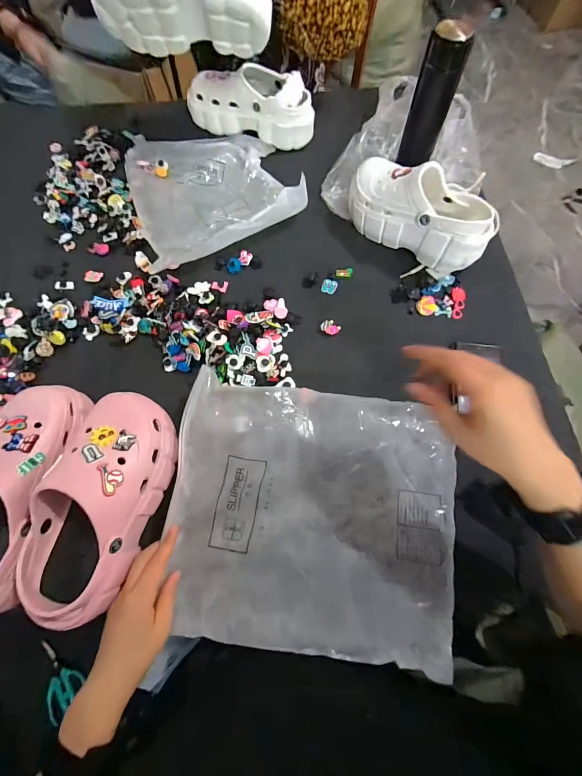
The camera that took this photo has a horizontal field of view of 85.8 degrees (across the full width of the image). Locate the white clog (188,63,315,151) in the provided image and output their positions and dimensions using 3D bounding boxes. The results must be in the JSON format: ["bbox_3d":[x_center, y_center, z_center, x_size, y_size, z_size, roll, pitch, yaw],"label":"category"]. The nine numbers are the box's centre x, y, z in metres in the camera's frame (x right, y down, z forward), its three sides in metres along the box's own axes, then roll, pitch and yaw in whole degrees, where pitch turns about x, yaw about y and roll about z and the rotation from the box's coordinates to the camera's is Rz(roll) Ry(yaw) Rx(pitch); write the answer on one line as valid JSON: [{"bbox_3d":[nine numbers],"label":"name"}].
[{"bbox_3d":[-0.079,-0.586,0.635,0.268,0.093,0.101,18,71,7],"label":"white clog"}]

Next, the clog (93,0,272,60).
[{"bbox_3d":[-0.165,-0.604,0.494,0.258,0.109,0.092,6,70,3],"label":"clog"}]

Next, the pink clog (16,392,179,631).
[{"bbox_3d":[-0.223,0.127,0.360,0.109,0.083,0.252,14,71,6],"label":"pink clog"}]

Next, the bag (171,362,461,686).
[{"bbox_3d":[0.026,0.156,0.395,0.340,0.057,0.304,6,70,3],"label":"bag"}]

